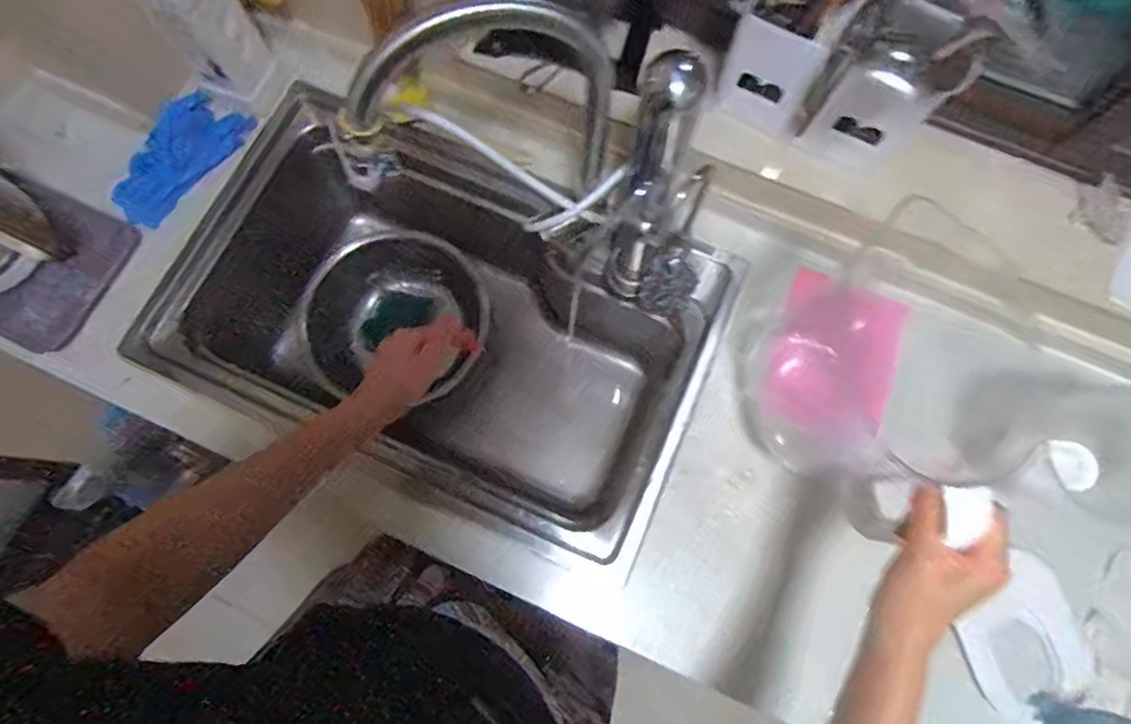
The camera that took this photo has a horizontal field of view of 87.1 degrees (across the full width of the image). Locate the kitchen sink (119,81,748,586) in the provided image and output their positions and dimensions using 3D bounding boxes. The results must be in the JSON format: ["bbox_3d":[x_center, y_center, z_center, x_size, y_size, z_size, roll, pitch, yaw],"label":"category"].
[{"bbox_3d":[-0.149,-0.042,0.861,0.660,0.265,0.433,22,77,6],"label":"kitchen sink"}]

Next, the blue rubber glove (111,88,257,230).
[{"bbox_3d":[-0.496,-0.264,0.763,0.066,0.059,0.190,38,79,9],"label":"blue rubber glove"}]

